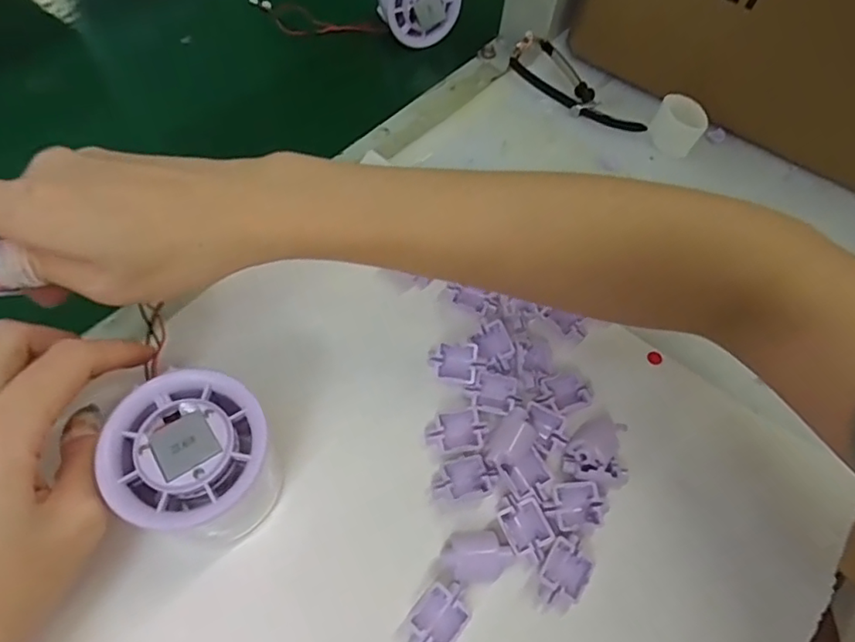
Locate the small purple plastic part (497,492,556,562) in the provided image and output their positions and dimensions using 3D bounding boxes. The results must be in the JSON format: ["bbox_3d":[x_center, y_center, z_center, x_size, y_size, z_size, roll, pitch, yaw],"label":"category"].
[{"bbox_3d":[0.043,0.090,0.249,0.020,0.011,0.028,-18,64,-15],"label":"small purple plastic part"}]

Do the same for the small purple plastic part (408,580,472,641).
[{"bbox_3d":[0.005,0.123,0.233,0.019,0.019,0.029,37,64,14],"label":"small purple plastic part"}]

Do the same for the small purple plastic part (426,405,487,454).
[{"bbox_3d":[0.014,0.052,0.265,0.027,0.006,0.019,-17,64,-15],"label":"small purple plastic part"}]

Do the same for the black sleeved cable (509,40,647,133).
[{"bbox_3d":[0.104,-0.158,0.393,0.031,0.010,0.099,-42,80,-13],"label":"black sleeved cable"}]

